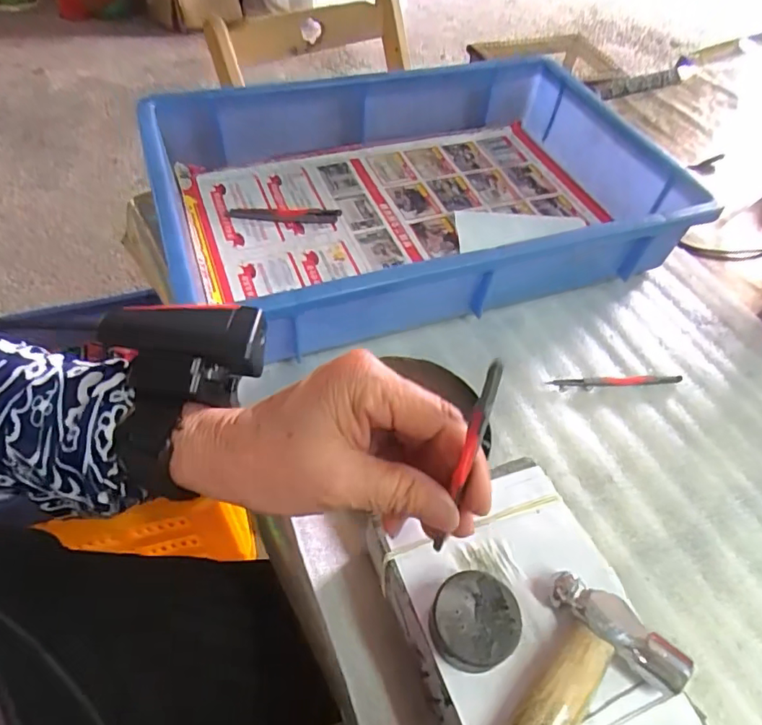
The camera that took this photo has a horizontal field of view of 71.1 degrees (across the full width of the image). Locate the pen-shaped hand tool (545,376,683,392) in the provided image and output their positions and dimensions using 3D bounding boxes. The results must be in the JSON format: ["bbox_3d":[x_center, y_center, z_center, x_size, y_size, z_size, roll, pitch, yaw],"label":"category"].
[{"bbox_3d":[0.175,0.014,0.399,0.105,0.004,0.011,-4,52,-8],"label":"pen-shaped hand tool"}]

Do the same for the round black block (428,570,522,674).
[{"bbox_3d":[0.041,0.114,0.235,0.036,0.021,0.037,2,52,-3],"label":"round black block"}]

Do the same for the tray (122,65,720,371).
[{"bbox_3d":[0.030,-0.155,0.479,0.418,0.087,0.286,-15,55,-16],"label":"tray"}]

